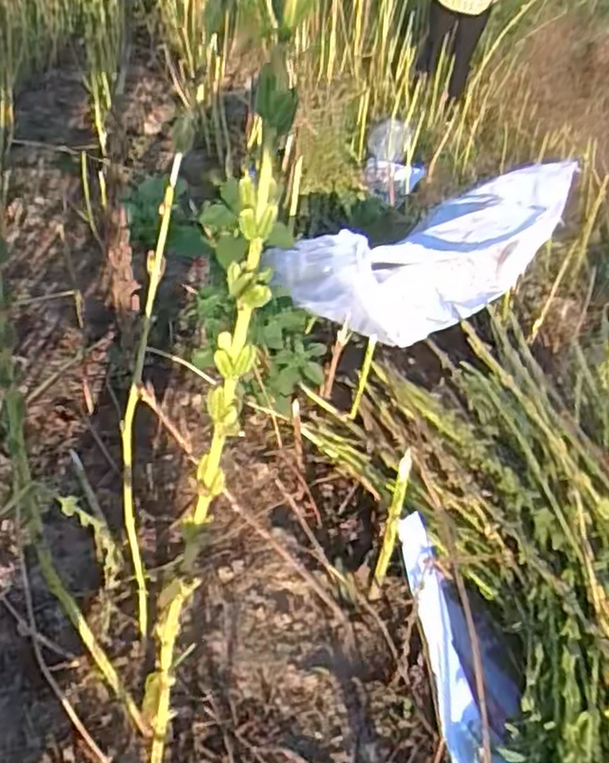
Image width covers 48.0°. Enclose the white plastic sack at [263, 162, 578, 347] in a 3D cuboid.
[{"bbox_3d":[0.316,-0.339,1.796,0.829,0.191,0.408,-25,46,-19],"label":"white plastic sack"}]

